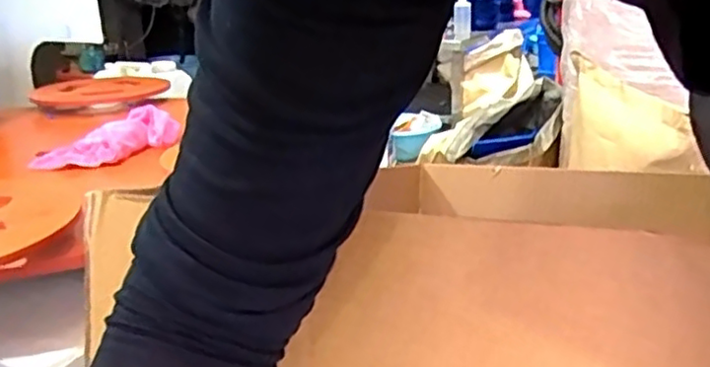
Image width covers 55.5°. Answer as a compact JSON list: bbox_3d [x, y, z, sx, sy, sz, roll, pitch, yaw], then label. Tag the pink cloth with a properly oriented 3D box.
[{"bbox_3d":[-0.368,-0.060,0.999,0.200,0.027,0.096,-29,52,-28],"label":"pink cloth"}]

